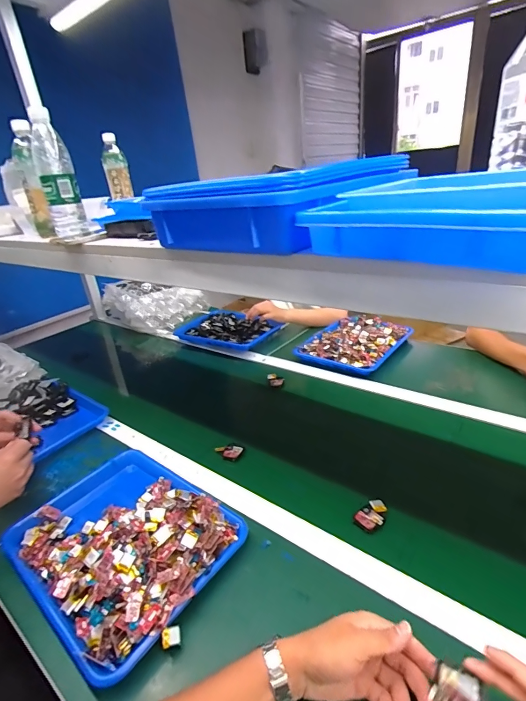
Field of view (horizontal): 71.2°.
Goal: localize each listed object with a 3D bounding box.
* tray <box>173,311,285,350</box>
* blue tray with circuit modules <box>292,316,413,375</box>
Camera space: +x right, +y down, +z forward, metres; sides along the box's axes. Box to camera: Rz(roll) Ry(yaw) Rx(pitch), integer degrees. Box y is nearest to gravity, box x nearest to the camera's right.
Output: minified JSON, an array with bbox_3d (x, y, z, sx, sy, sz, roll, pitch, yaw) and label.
[{"bbox_3d":[-0.130,-0.084,1.289,0.344,0.049,0.226,12,31,34],"label":"tray"},{"bbox_3d":[0.273,-0.024,1.094,0.240,0.045,0.301,15,33,38],"label":"blue tray with circuit modules"}]

